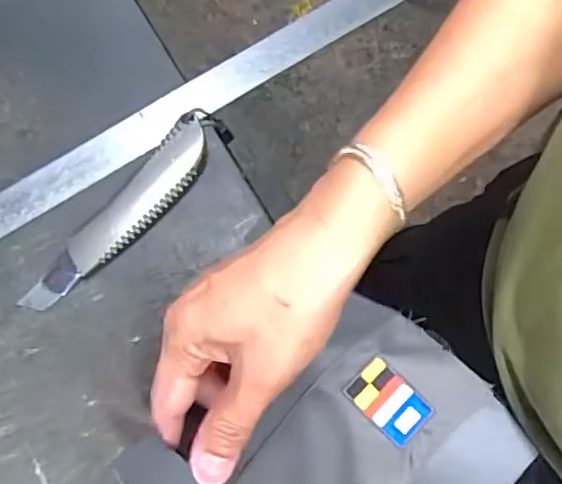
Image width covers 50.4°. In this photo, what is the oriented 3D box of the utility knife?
[{"bbox_3d":[-0.100,-0.023,0.403,0.035,0.015,0.180,37,78,9],"label":"utility knife"}]

